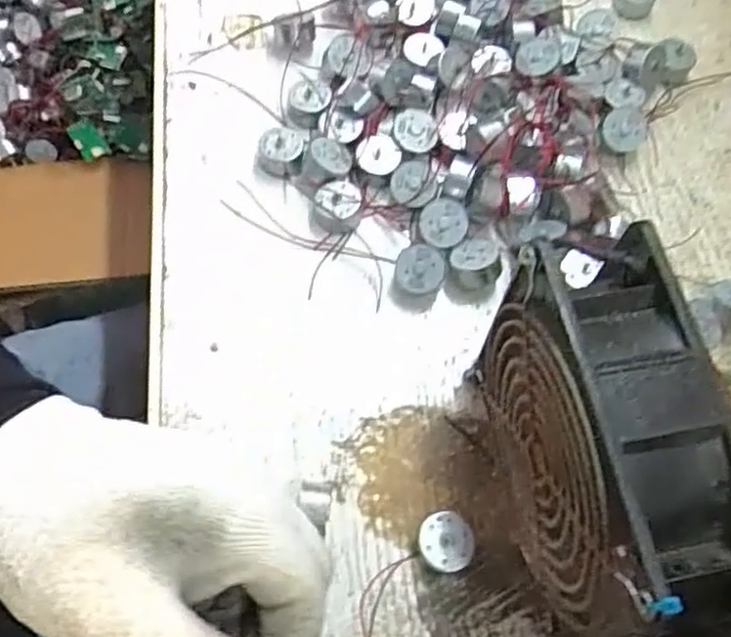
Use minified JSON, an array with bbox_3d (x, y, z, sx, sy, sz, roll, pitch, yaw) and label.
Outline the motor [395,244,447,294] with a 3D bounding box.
[{"bbox_3d":[0.027,-0.024,0.342,0.024,0.014,0.023,1,96,5],"label":"motor"}]

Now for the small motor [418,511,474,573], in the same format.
[{"bbox_3d":[0.033,0.094,0.293,0.022,0.015,0.023,0,65,-1],"label":"small motor"}]

